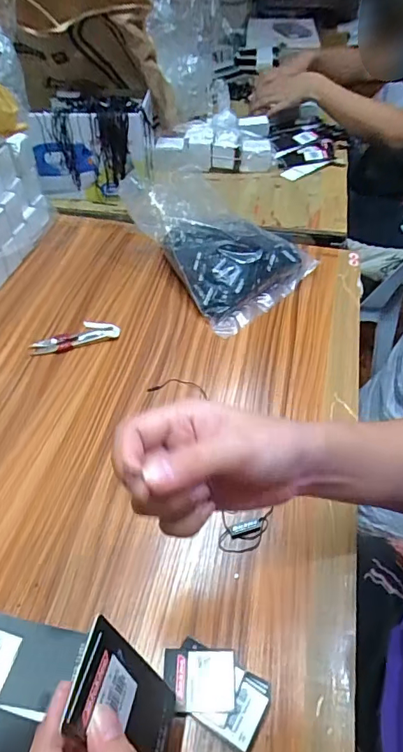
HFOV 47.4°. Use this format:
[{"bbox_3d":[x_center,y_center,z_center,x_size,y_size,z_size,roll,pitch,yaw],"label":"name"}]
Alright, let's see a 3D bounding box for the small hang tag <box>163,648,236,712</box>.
[{"bbox_3d":[-0.001,0.216,0.328,0.050,0.004,0.038,2,45,-1],"label":"small hang tag"}]

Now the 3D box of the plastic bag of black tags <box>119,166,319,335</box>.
[{"bbox_3d":[0.016,-0.197,0.654,0.176,0.074,0.280,-28,55,-24],"label":"plastic bag of black tags"}]

